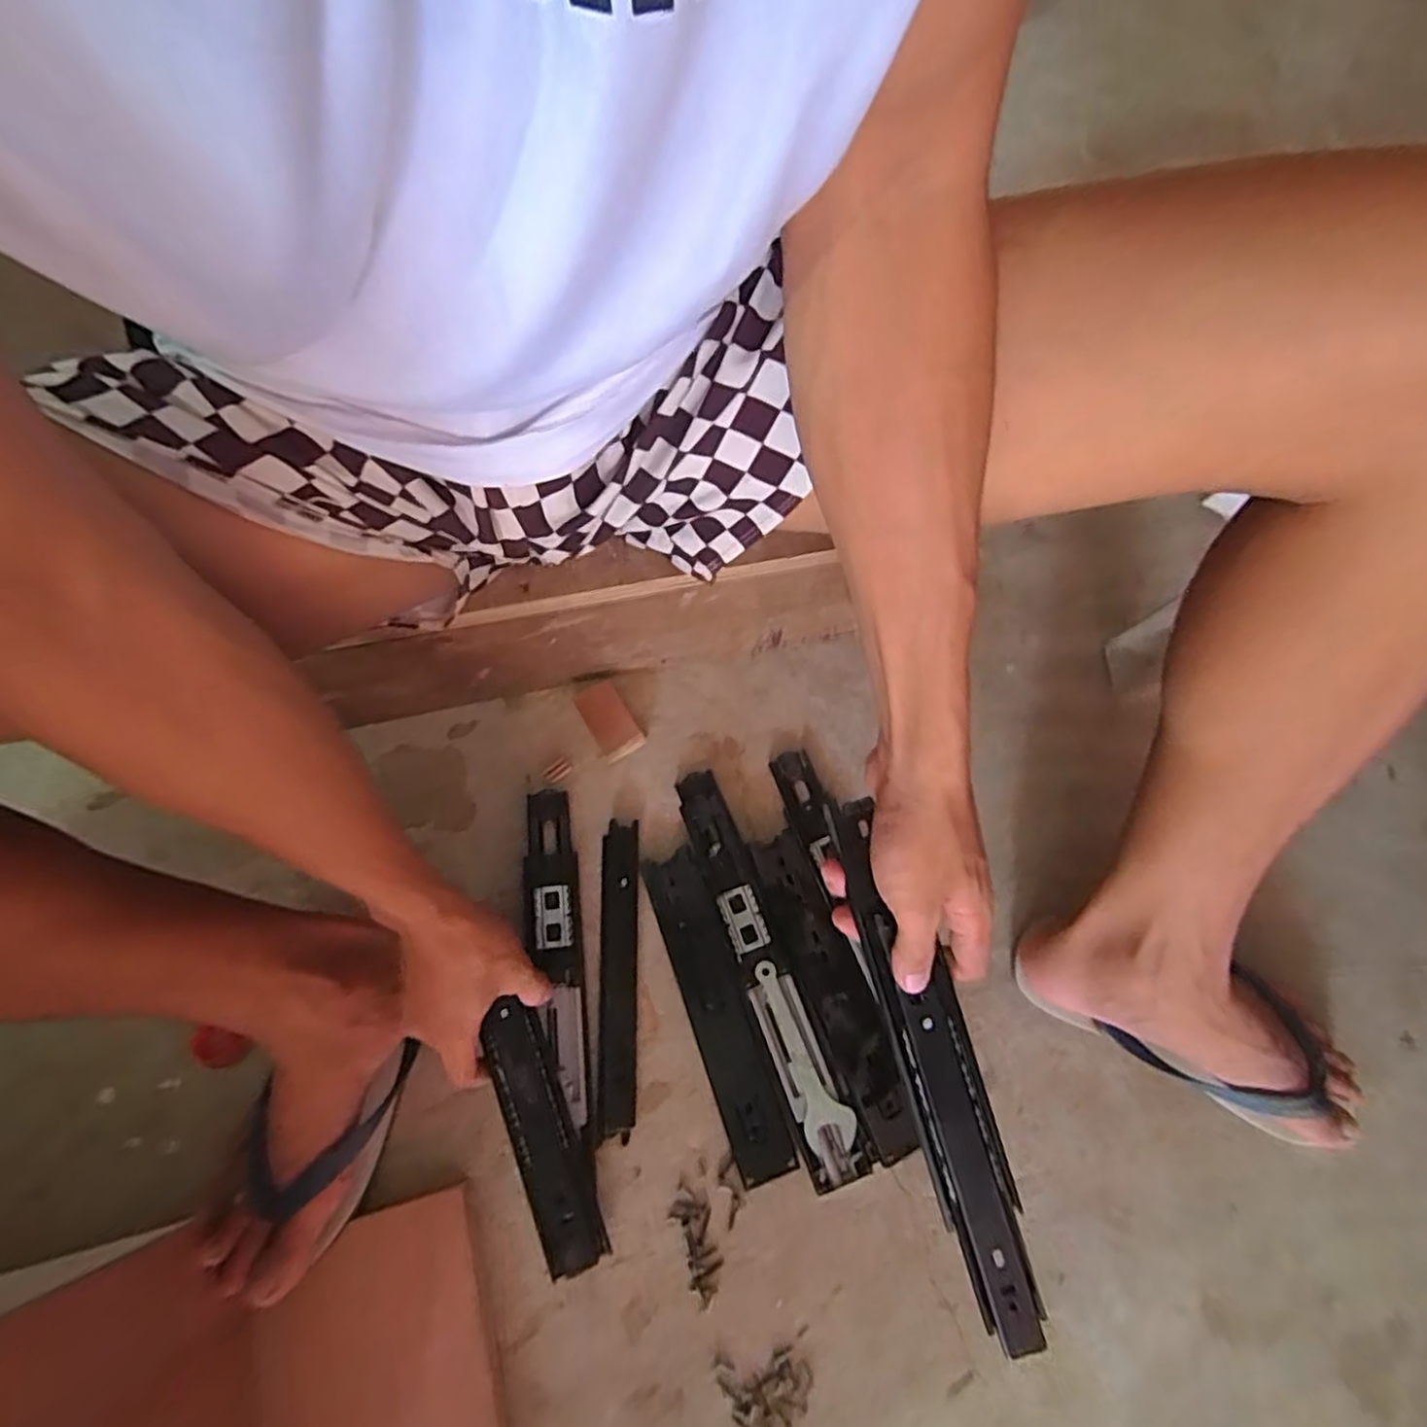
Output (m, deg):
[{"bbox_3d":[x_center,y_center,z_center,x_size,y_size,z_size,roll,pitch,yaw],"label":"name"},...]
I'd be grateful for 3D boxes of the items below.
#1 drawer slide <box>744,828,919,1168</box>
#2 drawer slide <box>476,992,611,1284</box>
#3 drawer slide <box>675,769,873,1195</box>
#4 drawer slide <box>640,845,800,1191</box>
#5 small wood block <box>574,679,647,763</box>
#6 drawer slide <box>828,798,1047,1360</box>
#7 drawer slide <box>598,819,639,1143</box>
[{"bbox_3d":[0.093,0.209,0.546,0.047,0.008,0.243,-21,73,-7],"label":"drawer slide"},{"bbox_3d":[-0.126,0.306,0.519,0.043,0.017,0.183,-19,83,-7],"label":"drawer slide"},{"bbox_3d":[0.036,0.195,0.559,0.044,0.022,0.316,-20,73,-7],"label":"drawer slide"},{"bbox_3d":[0.002,0.227,0.551,0.045,0.017,0.240,-19,73,-7],"label":"drawer slide"},{"bbox_3d":[-0.091,0.007,0.622,0.037,0.023,0.065,-31,75,-10],"label":"small wood block"},{"bbox_3d":[0.127,0.200,0.407,0.043,0.020,0.304,-18,85,-6],"label":"drawer slide"},{"bbox_3d":[-0.077,0.204,0.561,0.029,0.009,0.228,-1,72,-1],"label":"drawer slide"}]

